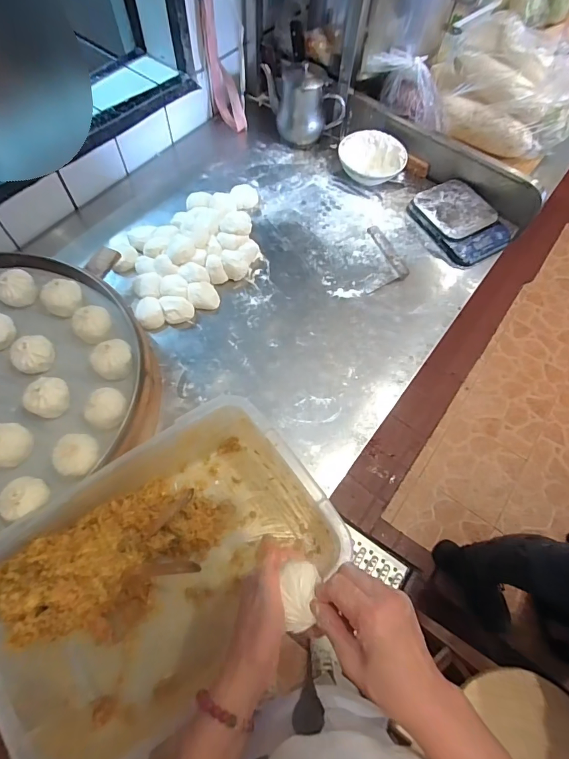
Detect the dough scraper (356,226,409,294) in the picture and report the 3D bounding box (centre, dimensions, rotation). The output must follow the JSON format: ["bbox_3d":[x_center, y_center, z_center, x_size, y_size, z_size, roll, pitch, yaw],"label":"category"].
[{"bbox_3d":[0.184,-0.255,0.843,0.111,0.022,0.135,-23,67,-13],"label":"dough scraper"}]

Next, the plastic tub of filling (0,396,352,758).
[{"bbox_3d":[-0.144,0.242,0.528,0.421,0.135,0.284,-32,69,-17],"label":"plastic tub of filling"}]

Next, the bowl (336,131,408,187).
[{"bbox_3d":[0.203,-0.511,0.945,0.152,0.068,0.151,1,64,-2],"label":"bowl"}]

